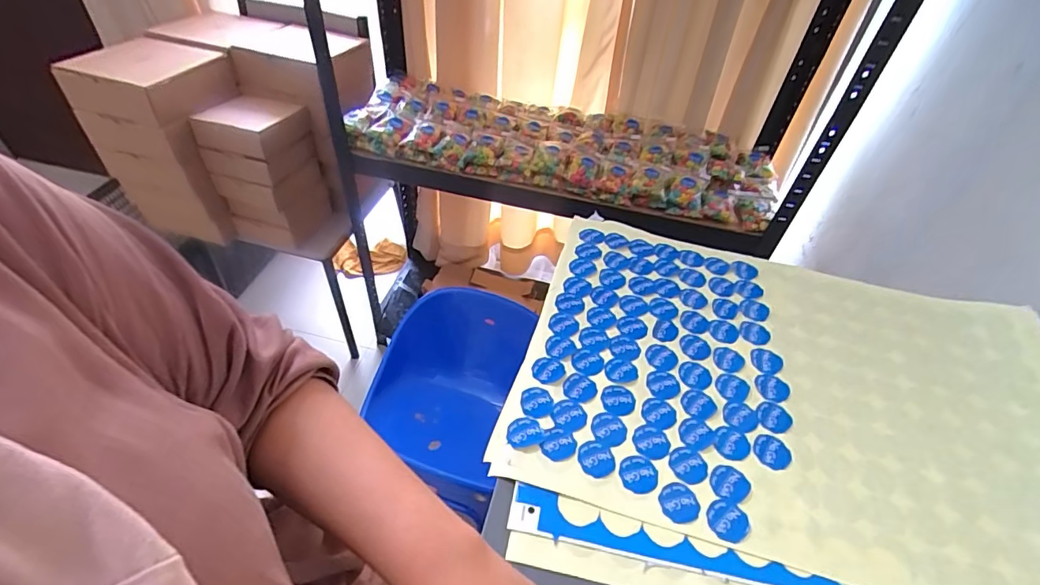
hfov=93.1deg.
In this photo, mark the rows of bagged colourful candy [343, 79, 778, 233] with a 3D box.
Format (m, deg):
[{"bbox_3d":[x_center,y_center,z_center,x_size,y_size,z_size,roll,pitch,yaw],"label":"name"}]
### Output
[{"bbox_3d":[0.094,-0.320,1.054,0.872,0.052,0.305,14,46,8],"label":"rows of bagged colourful candy"}]

